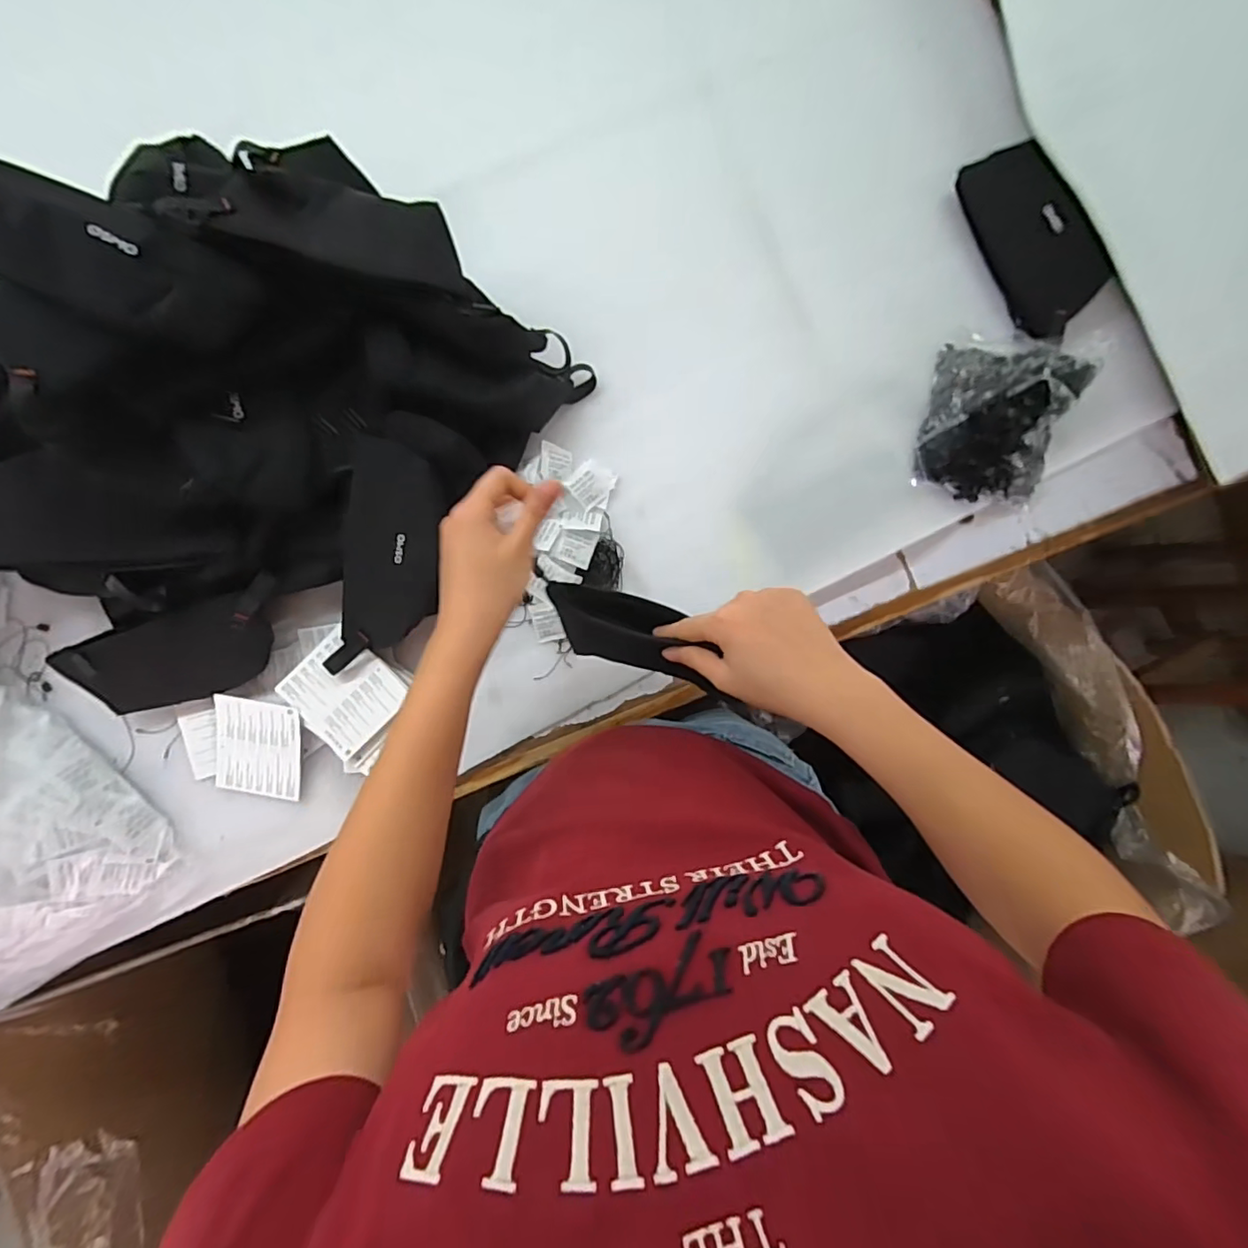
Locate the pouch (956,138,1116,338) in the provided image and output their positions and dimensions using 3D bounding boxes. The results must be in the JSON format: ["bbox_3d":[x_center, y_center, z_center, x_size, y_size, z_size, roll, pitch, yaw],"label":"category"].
[{"bbox_3d":[0.415,-0.390,0.572,0.081,0.014,0.187,-23,90,43],"label":"pouch"}]

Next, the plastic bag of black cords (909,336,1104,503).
[{"bbox_3d":[0.375,-0.211,0.567,0.128,0.067,0.167,13,88,-1],"label":"plastic bag of black cords"}]

